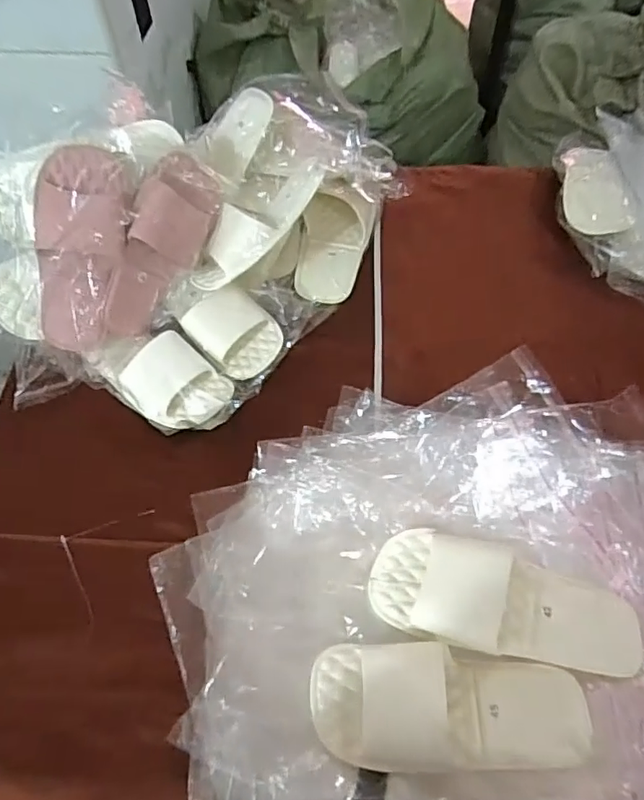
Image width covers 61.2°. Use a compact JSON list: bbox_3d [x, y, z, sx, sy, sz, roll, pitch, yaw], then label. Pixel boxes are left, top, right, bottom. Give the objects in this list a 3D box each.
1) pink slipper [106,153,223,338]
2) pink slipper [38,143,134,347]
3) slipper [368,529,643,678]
[{"bbox_3d":[-0.208,-0.189,0.694,0.052,0.103,0.238,35,104,20],"label":"pink slipper"},{"bbox_3d":[-0.289,-0.176,0.648,0.098,0.239,0.065,14,14,9],"label":"pink slipper"},{"bbox_3d":[0.168,0.180,0.492,0.241,0.043,0.099,17,59,11],"label":"slipper"}]

